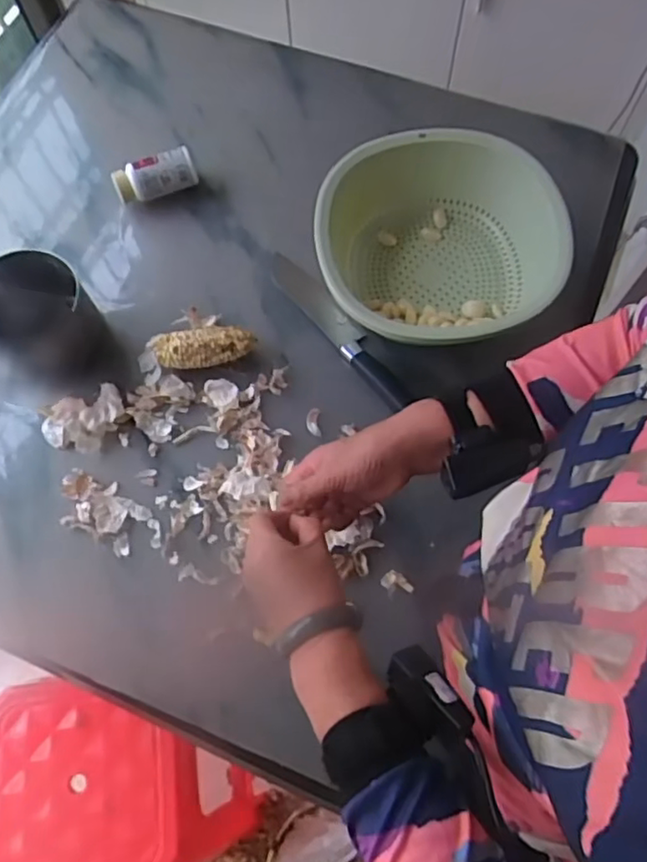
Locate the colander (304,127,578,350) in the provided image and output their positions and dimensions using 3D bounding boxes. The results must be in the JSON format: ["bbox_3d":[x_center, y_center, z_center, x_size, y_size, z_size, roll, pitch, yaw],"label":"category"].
[{"bbox_3d":[0.136,-0.221,0.745,0.273,0.110,0.282,0,69,1],"label":"colander"}]

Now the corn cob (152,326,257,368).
[{"bbox_3d":[-0.146,-0.100,0.739,0.126,0.039,0.045,-3,69,0],"label":"corn cob"}]

